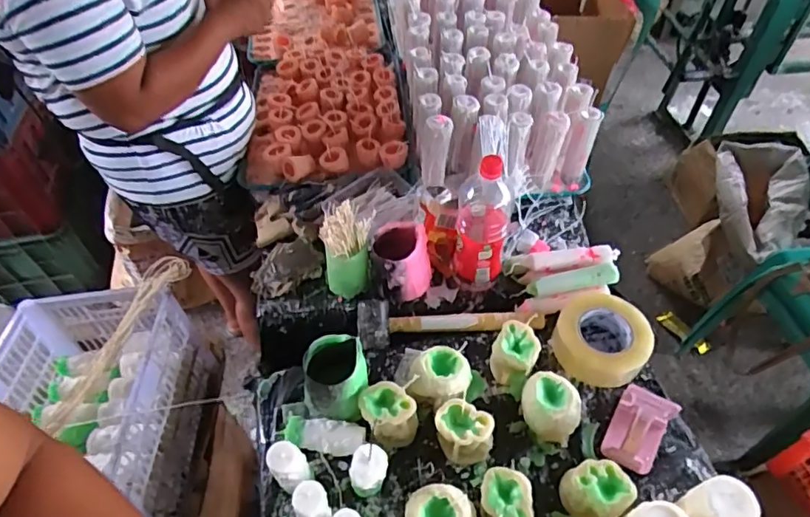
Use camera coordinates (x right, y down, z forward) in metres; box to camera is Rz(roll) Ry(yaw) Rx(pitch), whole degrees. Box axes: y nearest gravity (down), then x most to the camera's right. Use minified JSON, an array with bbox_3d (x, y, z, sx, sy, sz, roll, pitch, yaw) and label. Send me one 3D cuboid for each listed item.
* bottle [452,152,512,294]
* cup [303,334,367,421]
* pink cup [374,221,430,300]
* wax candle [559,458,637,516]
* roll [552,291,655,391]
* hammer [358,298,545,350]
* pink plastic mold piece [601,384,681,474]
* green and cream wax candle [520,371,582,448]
[{"bbox_3d":[0.118,-0.058,0.834,0.078,0.242,0.092,6,51,6],"label":"bottle"},{"bbox_3d":[-0.094,0.170,0.748,0.084,0.111,0.080,-1,51,1],"label":"cup"},{"bbox_3d":[-0.002,0.006,0.872,0.086,0.111,0.083,-10,51,-7],"label":"pink cup"},{"bbox_3d":[0.235,0.290,0.669,0.068,0.075,0.066,-1,51,1],"label":"wax candle"},{"bbox_3d":[0.297,0.116,0.818,0.130,0.055,0.143,-1,51,1],"label":"roll"},{"bbox_3d":[0.072,0.103,0.845,0.293,0.041,0.070,0,51,1],"label":"hammer"},{"bbox_3d":[0.309,0.221,0.713,0.069,0.085,0.087,28,57,22],"label":"pink plastic mold piece"},{"bbox_3d":[0.194,0.205,0.738,0.074,0.083,0.072,-1,51,1],"label":"green and cream wax candle"}]

